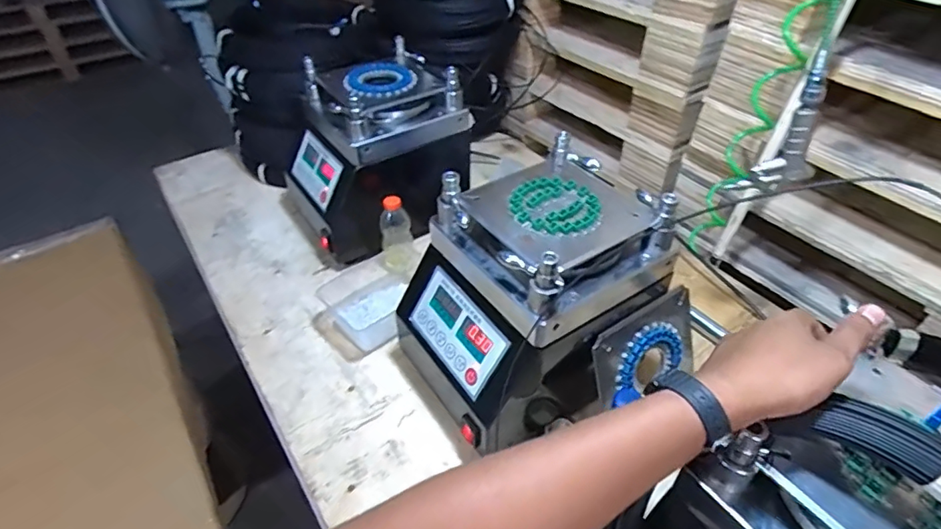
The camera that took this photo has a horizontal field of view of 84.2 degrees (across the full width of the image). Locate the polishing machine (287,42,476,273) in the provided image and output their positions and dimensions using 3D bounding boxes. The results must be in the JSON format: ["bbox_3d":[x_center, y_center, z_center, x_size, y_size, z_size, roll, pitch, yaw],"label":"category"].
[{"bbox_3d":[-0.170,-0.213,0.965,0.317,0.277,0.250,-25,47,-24],"label":"polishing machine"}]

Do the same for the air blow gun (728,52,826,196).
[{"bbox_3d":[0.371,-0.151,0.602,0.089,0.153,0.059,-33,51,-30],"label":"air blow gun"}]

